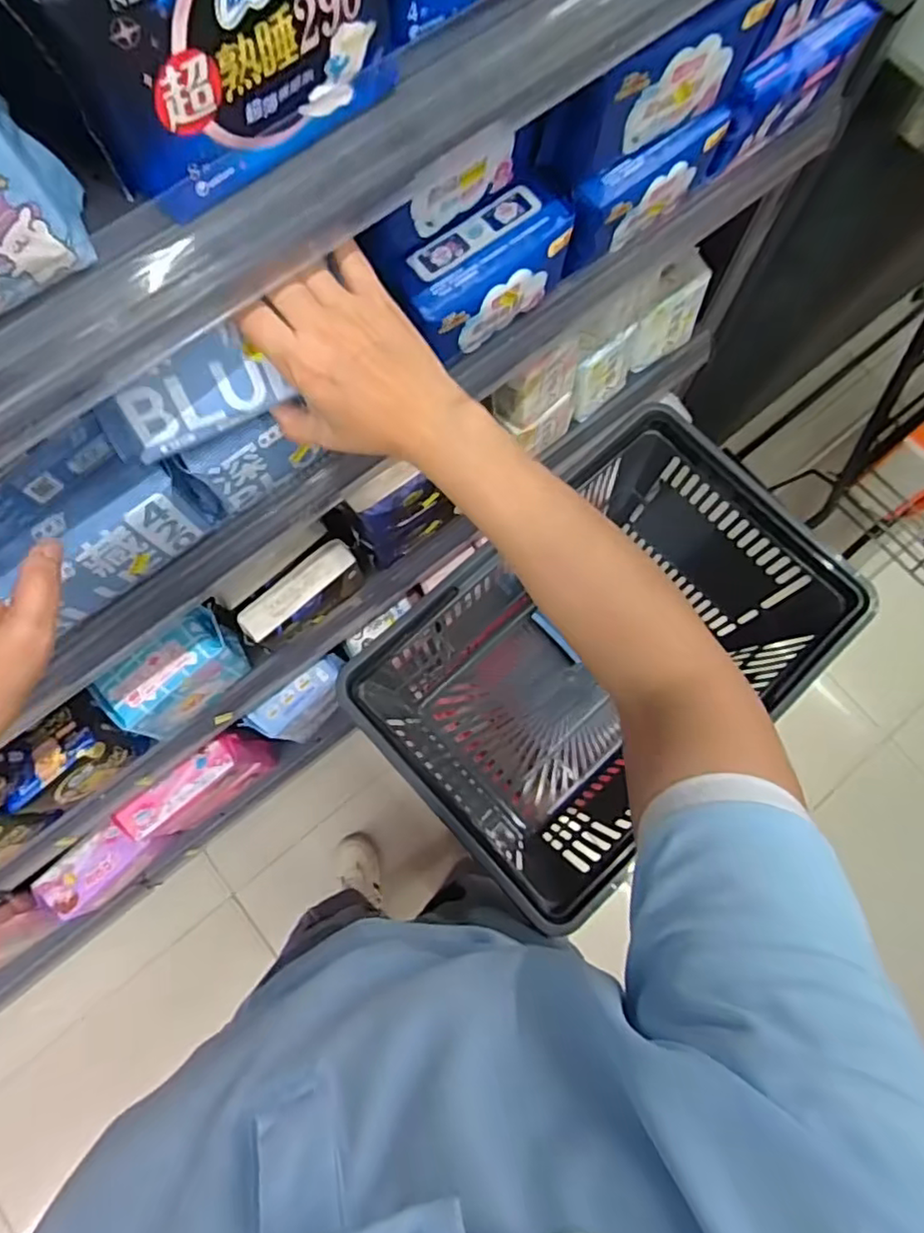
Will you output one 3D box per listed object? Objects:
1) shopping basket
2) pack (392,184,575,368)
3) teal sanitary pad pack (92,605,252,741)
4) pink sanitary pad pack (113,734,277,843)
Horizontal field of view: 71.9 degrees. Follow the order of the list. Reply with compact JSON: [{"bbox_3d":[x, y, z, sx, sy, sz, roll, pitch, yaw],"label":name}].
[{"bbox_3d":[0.137,0.054,0.742,0.462,0.303,0.301,-41,80,-10],"label":"shopping basket"},{"bbox_3d":[0.015,-0.257,0.489,0.141,0.070,0.050,-36,80,-9],"label":"pack"},{"bbox_3d":[-0.325,0.065,0.730,0.144,0.094,0.068,-43,81,-10],"label":"teal sanitary pad pack"},{"bbox_3d":[-0.402,0.264,0.987,0.204,0.164,0.060,-36,80,-9],"label":"pink sanitary pad pack"}]

